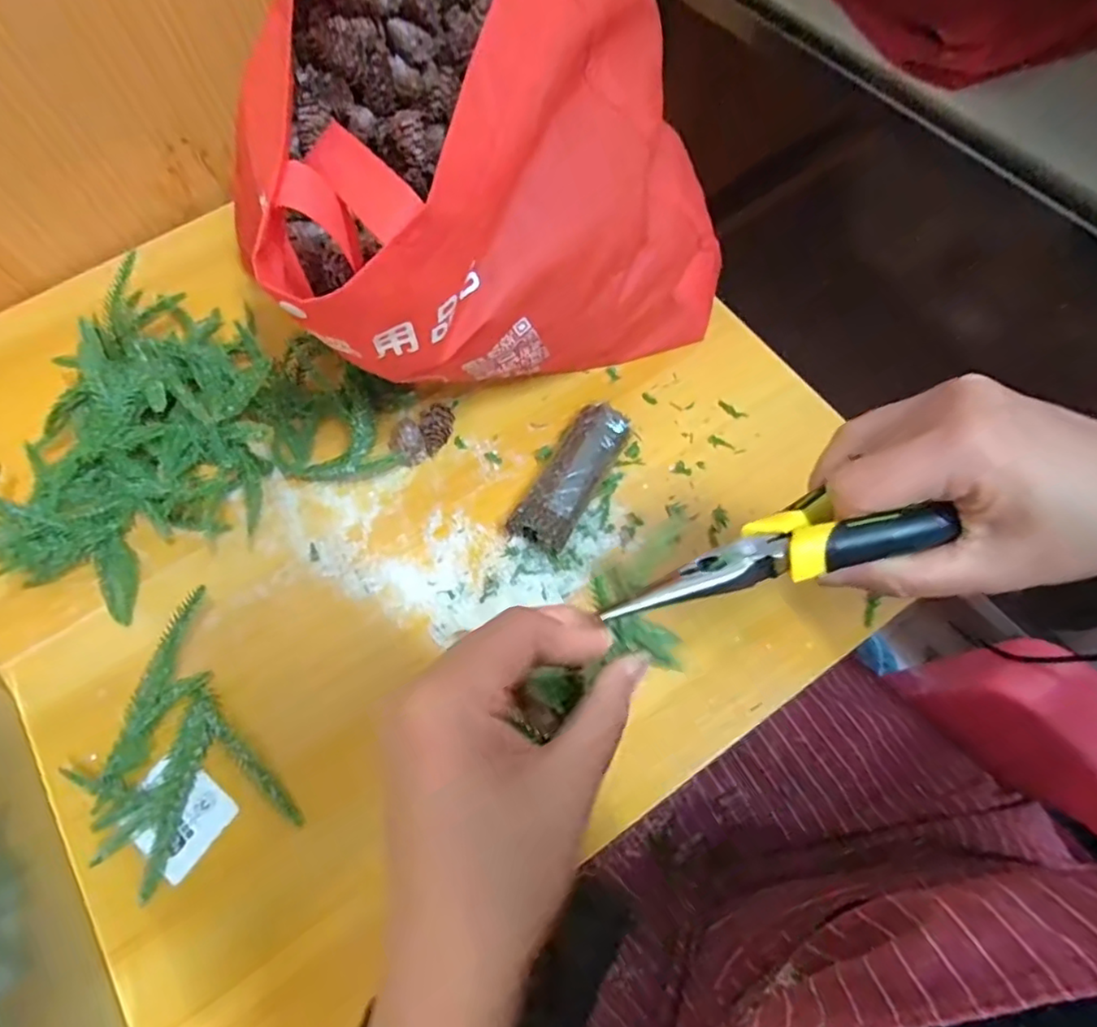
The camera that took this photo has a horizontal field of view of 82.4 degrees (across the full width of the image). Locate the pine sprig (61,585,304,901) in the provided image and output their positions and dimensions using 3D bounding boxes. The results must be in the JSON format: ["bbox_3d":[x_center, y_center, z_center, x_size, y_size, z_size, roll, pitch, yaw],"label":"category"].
[{"bbox_3d":[-0.220,0.131,0.357,0.105,0.034,0.138,-26,69,-8],"label":"pine sprig"}]

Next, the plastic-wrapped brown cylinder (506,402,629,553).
[{"bbox_3d":[0.017,-0.026,0.417,0.037,0.027,0.108,27,71,13],"label":"plastic-wrapped brown cylinder"}]

